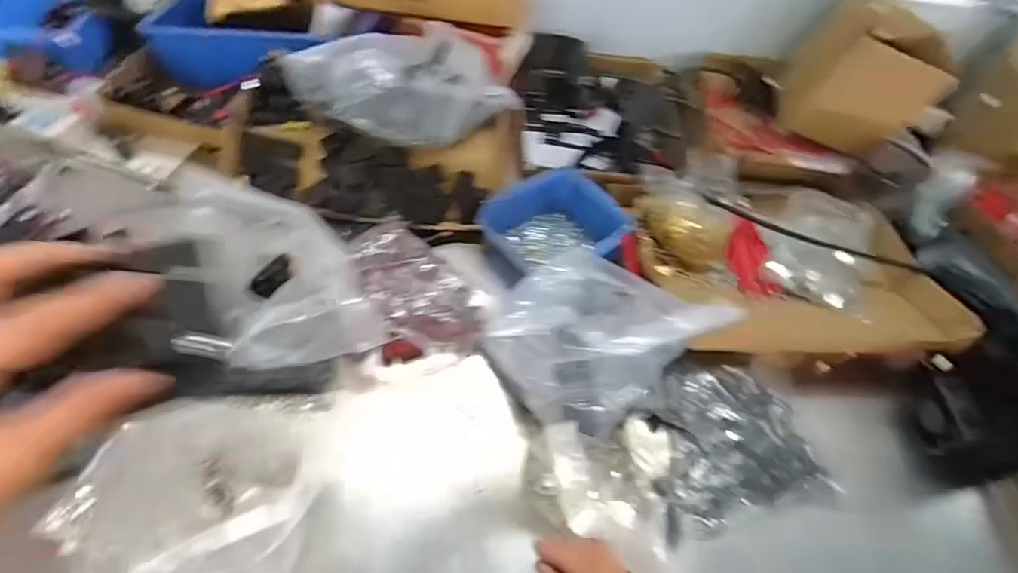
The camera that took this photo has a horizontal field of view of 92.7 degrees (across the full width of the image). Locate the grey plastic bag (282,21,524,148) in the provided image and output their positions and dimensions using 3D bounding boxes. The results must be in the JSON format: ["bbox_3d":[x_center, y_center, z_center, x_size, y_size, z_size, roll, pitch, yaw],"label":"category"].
[{"bbox_3d":[-0.101,-0.224,0.551,0.270,0.093,0.106,-5,58,-20],"label":"grey plastic bag"}]

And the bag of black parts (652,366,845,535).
[{"bbox_3d":[0.204,0.138,0.448,0.139,0.030,0.132,-6,55,-13],"label":"bag of black parts"}]

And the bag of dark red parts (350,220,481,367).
[{"bbox_3d":[-0.103,-0.009,0.505,0.098,0.029,0.167,-16,57,-19],"label":"bag of dark red parts"}]

